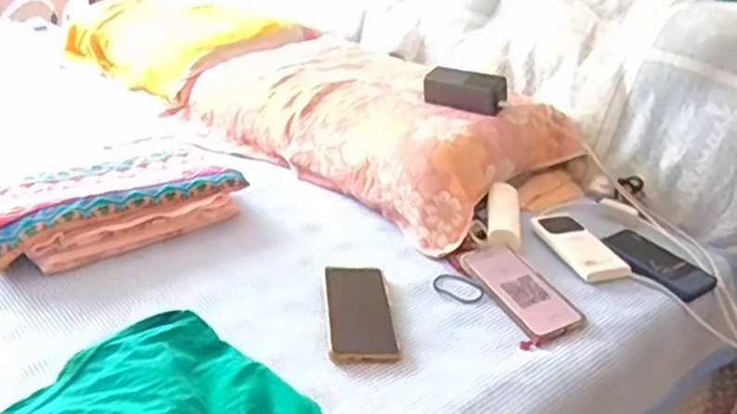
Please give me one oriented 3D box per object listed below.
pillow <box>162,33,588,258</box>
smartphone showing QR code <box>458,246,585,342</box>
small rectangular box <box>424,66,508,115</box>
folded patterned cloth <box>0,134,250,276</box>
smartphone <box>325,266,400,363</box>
[{"bbox_3d":[-0.028,-0.162,1.252,0.698,0.129,0.389,26,34,38],"label":"pillow"},{"bbox_3d":[0.191,0.101,0.877,0.084,0.013,0.165,-15,41,-21],"label":"smartphone showing QR code"},{"bbox_3d":[0.156,-0.191,1.147,0.135,0.053,0.050,22,31,33],"label":"small rectangular box"},{"bbox_3d":[-0.376,-0.016,0.997,0.362,0.071,0.245,-16,32,-35],"label":"folded patterned cloth"},{"bbox_3d":[-0.010,0.119,0.817,0.076,0.015,0.171,1,26,-6],"label":"smartphone"}]

